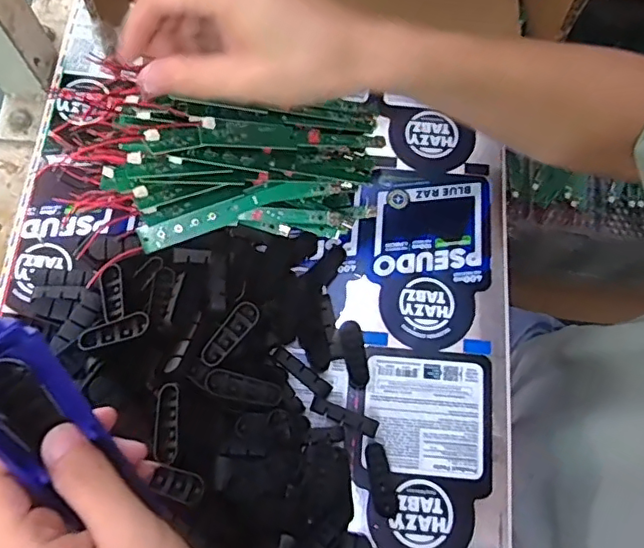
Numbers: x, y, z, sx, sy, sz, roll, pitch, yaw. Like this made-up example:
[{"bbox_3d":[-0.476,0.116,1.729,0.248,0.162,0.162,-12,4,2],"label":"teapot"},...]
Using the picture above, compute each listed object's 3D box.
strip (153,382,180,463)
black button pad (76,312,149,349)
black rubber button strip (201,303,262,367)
[{"bbox_3d":[-0.097,0.092,0.349,0.015,0.005,0.046,-2,72,-3],"label":"strip"},{"bbox_3d":[-0.136,0.039,0.366,0.048,0.005,0.016,-20,73,-1],"label":"black button pad"},{"bbox_3d":[-0.060,0.039,0.366,0.017,0.004,0.048,36,83,17],"label":"black rubber button strip"}]

